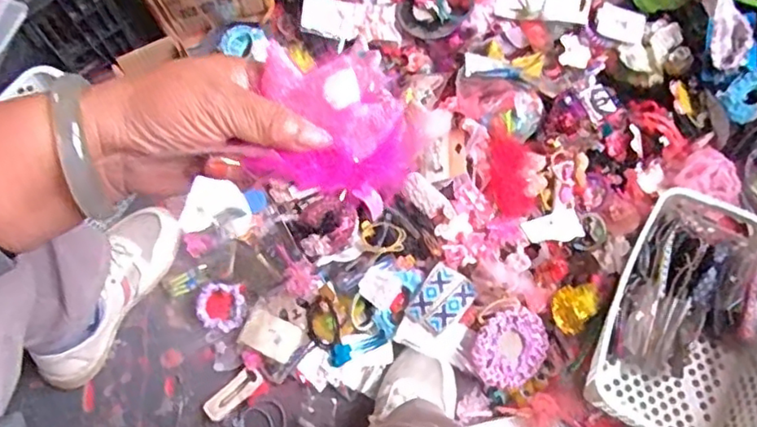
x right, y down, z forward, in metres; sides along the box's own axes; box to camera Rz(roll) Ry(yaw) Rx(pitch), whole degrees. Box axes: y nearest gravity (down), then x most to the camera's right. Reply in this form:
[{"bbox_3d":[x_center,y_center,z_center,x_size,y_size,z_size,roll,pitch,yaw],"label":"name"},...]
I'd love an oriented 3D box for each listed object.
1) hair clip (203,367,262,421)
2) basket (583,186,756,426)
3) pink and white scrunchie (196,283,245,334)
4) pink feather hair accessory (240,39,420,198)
[{"bbox_3d":[-0.177,0.220,0.738,0.076,0.009,0.027,-38,76,-12],"label":"hair clip"},{"bbox_3d":[0.397,0.125,0.731,0.225,0.095,0.312,31,74,9],"label":"basket"},{"bbox_3d":[-0.199,0.118,0.761,0.057,0.016,0.061,-5,92,-10],"label":"pink and white scrunchie"},{"bbox_3d":[-0.024,-0.045,0.321,0.084,0.039,0.068,-2,72,-2],"label":"pink feather hair accessory"}]

